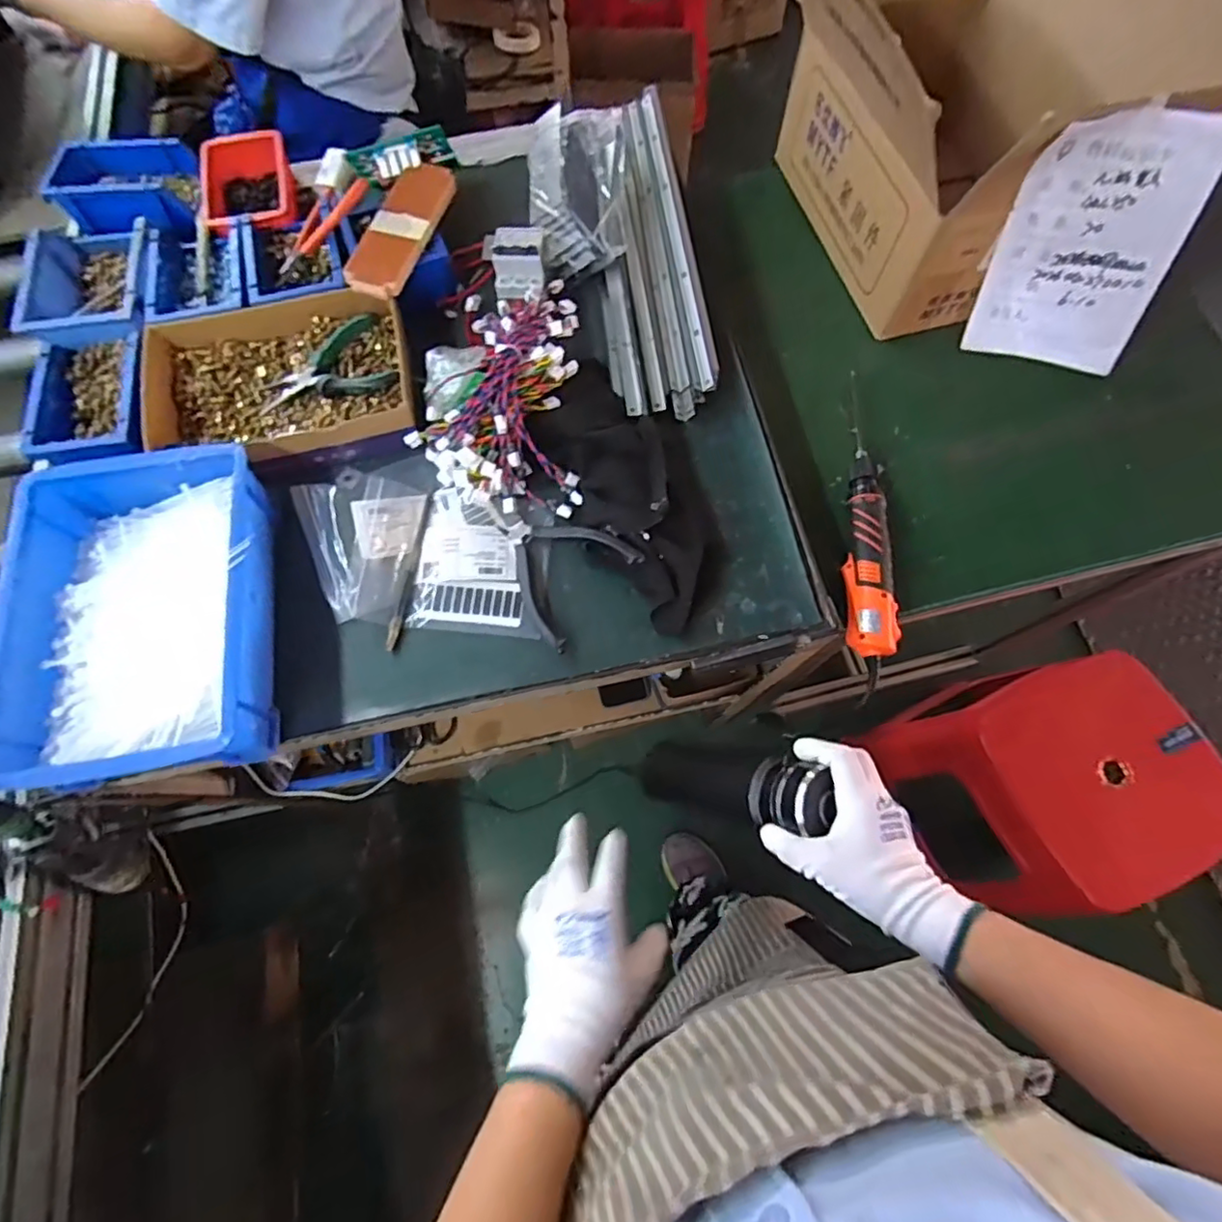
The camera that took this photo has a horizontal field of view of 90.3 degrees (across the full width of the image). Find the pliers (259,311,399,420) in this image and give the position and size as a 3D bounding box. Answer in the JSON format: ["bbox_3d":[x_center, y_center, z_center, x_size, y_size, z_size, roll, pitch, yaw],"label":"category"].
[{"bbox_3d":[-0.308,-0.258,0.658,0.139,0.027,0.089,-21,71,-8],"label":"pliers"}]

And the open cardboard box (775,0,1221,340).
[{"bbox_3d":[0.417,-0.579,0.715,0.377,0.260,0.449,-16,70,-6],"label":"open cardboard box"}]

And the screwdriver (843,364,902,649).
[{"bbox_3d":[0.284,-0.118,0.675,0.045,0.030,0.341,5,70,2],"label":"screwdriver"}]

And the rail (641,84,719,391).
[{"bbox_3d":[0.080,-0.450,0.712,0.026,0.026,0.439,-7,70,-2],"label":"rail"}]

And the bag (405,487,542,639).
[{"bbox_3d":[-0.132,-0.052,0.614,0.126,0.012,0.148,4,70,2],"label":"bag"}]

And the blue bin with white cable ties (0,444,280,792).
[{"bbox_3d":[-0.422,0.001,0.555,0.200,0.083,0.287,-9,70,-3],"label":"blue bin with white cable ties"}]

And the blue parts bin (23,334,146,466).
[{"bbox_3d":[-0.530,-0.216,0.625,0.113,0.048,0.173,-15,70,-6],"label":"blue parts bin"}]

